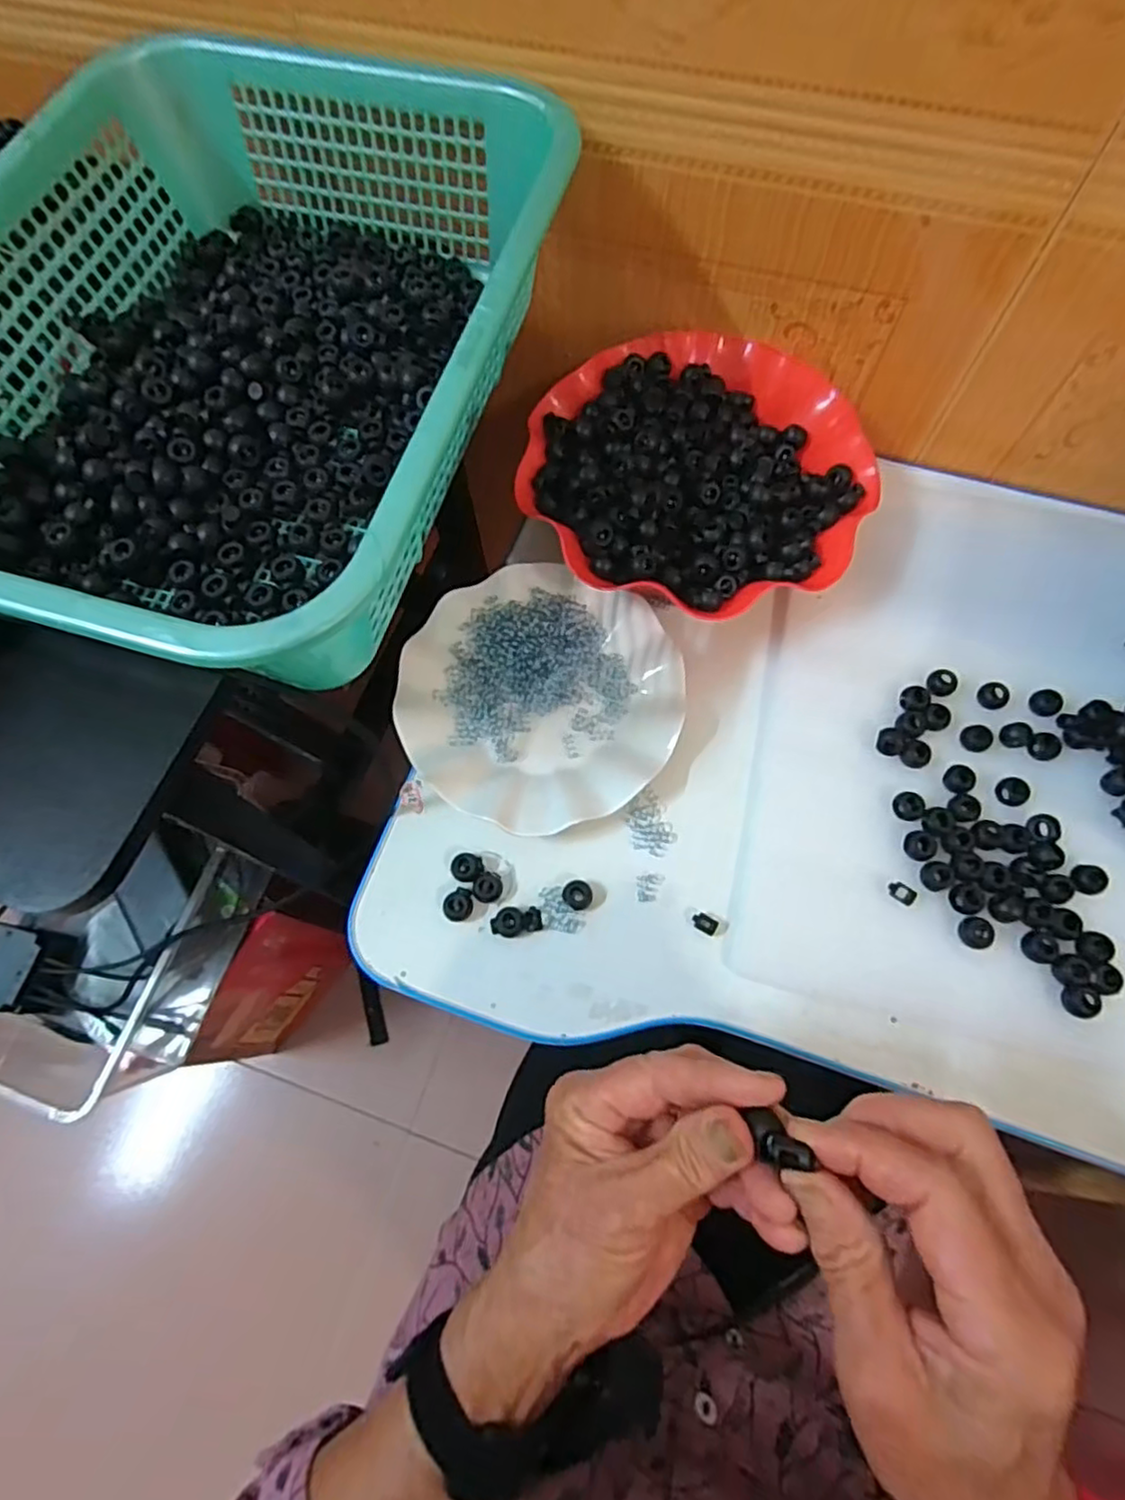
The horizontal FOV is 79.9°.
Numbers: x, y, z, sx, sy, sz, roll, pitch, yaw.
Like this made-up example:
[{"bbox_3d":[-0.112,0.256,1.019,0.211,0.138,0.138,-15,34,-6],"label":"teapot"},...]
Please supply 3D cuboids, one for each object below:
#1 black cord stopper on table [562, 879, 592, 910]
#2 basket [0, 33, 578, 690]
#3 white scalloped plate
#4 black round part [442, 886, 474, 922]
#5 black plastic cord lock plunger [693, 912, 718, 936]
[{"bbox_3d":[0.009,0.087,0.402,0.017,0.010,0.017,0,69,1],"label":"black cord stopper on table"},{"bbox_3d":[-0.171,-0.216,0.360,0.289,0.090,0.381,15,70,7],"label":"basket"},{"bbox_3d":[-0.013,-0.036,0.441,0.176,0.022,0.173,0,69,1],"label":"white scalloped plate"},{"bbox_3d":[-0.061,0.092,0.401,0.017,0.007,0.020,32,73,12],"label":"black round part"},{"bbox_3d":[0.084,0.102,0.396,0.014,0.005,0.011,32,73,12],"label":"black plastic cord lock plunger"}]

